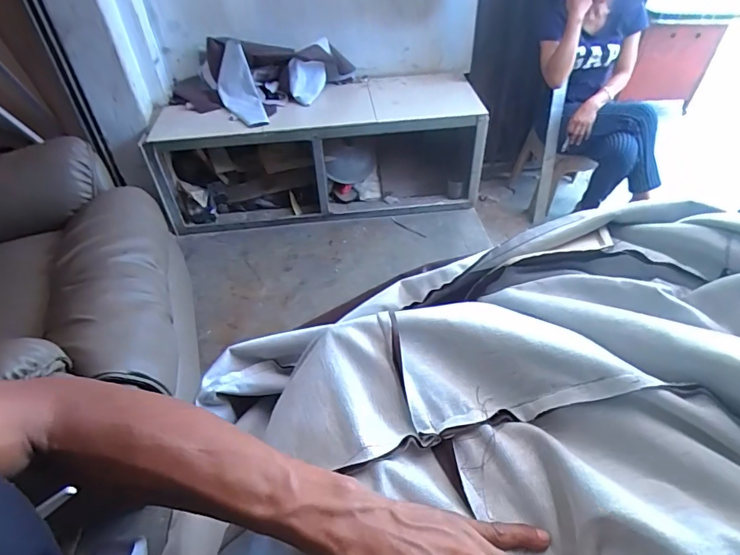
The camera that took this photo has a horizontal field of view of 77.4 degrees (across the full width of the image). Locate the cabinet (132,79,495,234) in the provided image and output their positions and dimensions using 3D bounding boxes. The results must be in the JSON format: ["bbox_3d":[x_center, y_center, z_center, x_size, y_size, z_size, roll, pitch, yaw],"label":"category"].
[{"bbox_3d":[-0.182,-0.481,1.854,1.215,0.452,0.359,-6,43,-2],"label":"cabinet"}]

